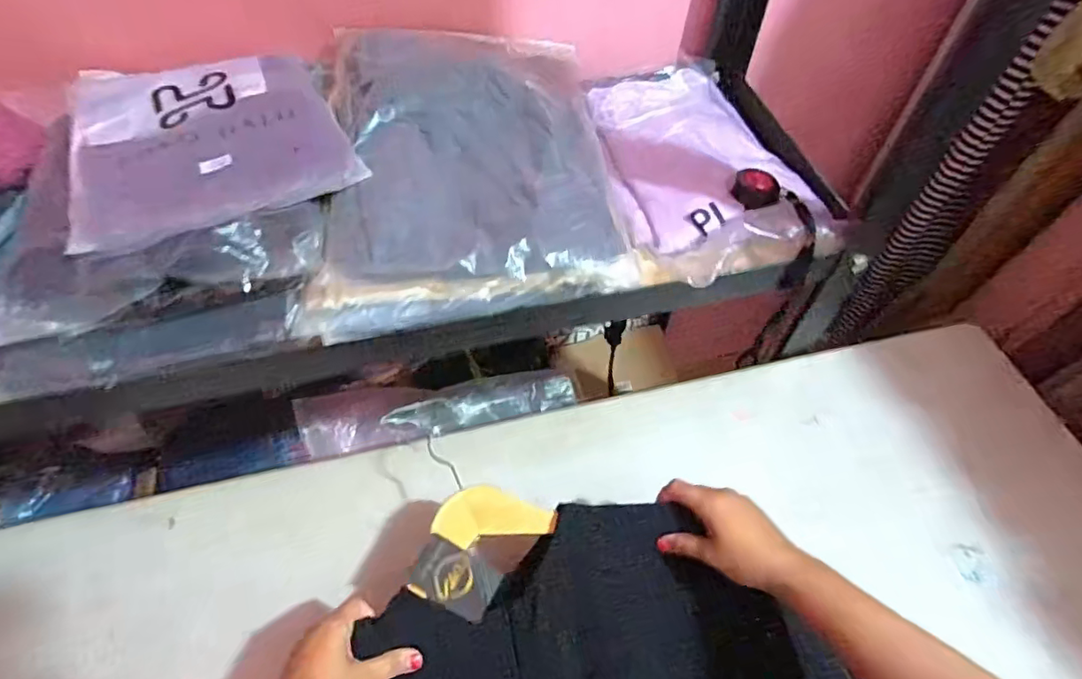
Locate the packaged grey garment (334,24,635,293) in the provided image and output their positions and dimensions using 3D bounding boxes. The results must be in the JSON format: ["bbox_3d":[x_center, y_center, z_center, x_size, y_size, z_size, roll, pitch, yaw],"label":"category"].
[{"bbox_3d":[-0.075,-0.219,0.633,0.291,0.034,0.365,-4,64,-9],"label":"packaged grey garment"}]

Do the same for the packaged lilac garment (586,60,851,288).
[{"bbox_3d":[0.197,-0.219,0.710,0.231,0.053,0.381,-10,55,-7],"label":"packaged lilac garment"}]

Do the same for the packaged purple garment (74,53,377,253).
[{"bbox_3d":[-0.342,-0.214,0.598,0.252,0.039,0.271,-19,57,-13],"label":"packaged purple garment"}]

